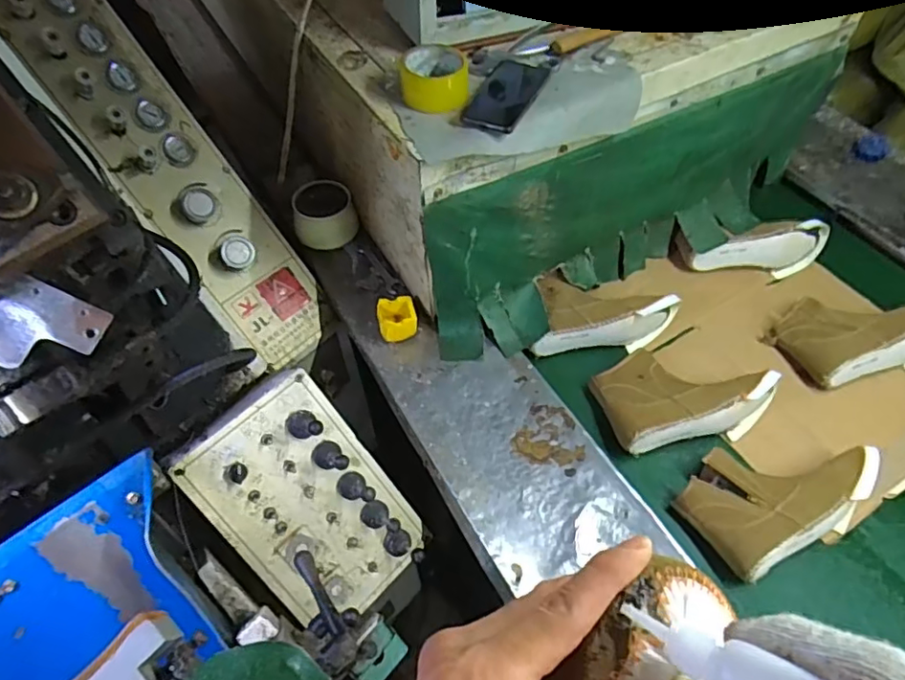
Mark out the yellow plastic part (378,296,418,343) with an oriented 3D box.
[{"bbox_3d":[-0.094,-0.035,0.982,0.063,0.038,0.067,-13,53,-9],"label":"yellow plastic part"}]

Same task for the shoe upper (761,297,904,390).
[{"bbox_3d":[0.702,-0.024,0.999,0.255,0.097,0.168,-13,53,-9],"label":"shoe upper"}]

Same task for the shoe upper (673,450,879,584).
[{"bbox_3d":[0.471,0.214,0.833,0.261,0.077,0.167,-20,55,-14],"label":"shoe upper"}]

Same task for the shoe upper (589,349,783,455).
[{"bbox_3d":[0.373,0.078,0.932,0.269,0.085,0.164,-13,53,-9],"label":"shoe upper"}]

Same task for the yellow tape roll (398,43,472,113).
[{"bbox_3d":[-0.024,-0.365,0.797,0.091,0.052,0.096,0,52,0],"label":"yellow tape roll"}]

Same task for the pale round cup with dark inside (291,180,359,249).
[{"bbox_3d":[-0.249,-0.247,1.124,0.120,0.067,0.117,0,52,0],"label":"pale round cup with dark inside"}]

